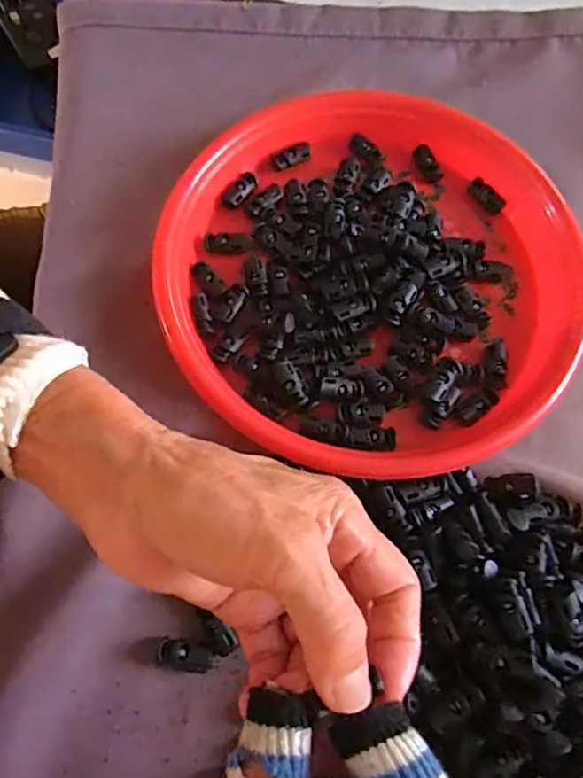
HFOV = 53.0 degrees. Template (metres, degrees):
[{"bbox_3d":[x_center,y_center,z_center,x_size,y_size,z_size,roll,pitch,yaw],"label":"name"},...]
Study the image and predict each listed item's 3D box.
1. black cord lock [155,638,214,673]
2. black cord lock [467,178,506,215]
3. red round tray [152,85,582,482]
[{"bbox_3d":[-0.054,0.134,0.294,0.028,0.006,0.014,12,71,3],"label":"black cord lock"},{"bbox_3d":[0.131,-0.130,0.393,0.009,0.008,0.027,-40,76,-14],"label":"black cord lock"},{"bbox_3d":[0.051,-0.073,0.361,0.246,0.026,0.252,0,71,-1],"label":"red round tray"}]

